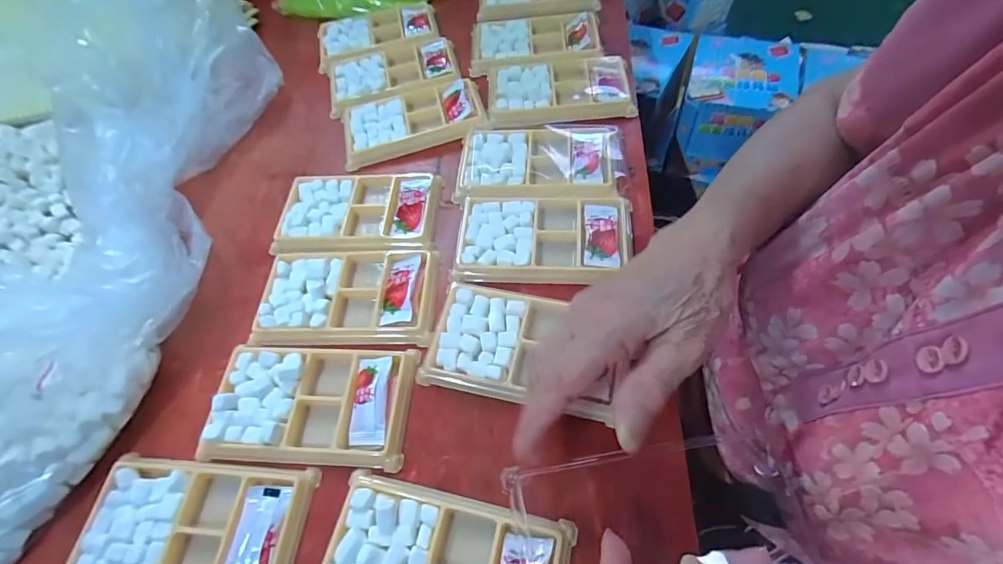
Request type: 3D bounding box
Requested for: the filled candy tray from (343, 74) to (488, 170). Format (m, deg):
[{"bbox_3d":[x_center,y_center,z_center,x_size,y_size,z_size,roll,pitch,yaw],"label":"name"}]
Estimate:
[{"bbox_3d":[-0.085,-0.159,0.445,0.133,0.014,0.080,-18,60,-6],"label":"filled candy tray"}]

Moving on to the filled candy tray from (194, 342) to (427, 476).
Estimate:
[{"bbox_3d":[-0.127,0.080,0.316,0.131,0.019,0.079,1,60,5],"label":"filled candy tray"}]

